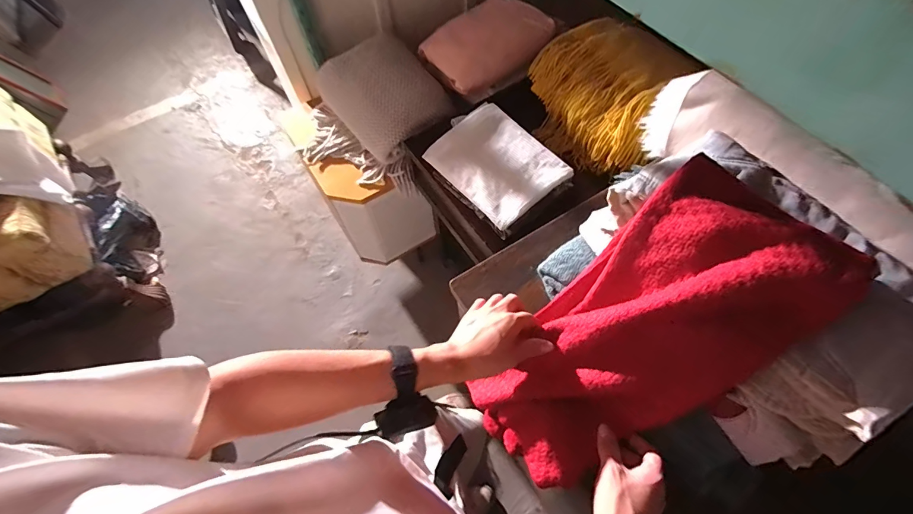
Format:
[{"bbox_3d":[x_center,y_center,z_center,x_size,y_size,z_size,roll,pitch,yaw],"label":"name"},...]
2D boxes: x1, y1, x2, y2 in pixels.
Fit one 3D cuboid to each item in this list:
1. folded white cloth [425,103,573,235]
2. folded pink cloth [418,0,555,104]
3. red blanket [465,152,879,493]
[{"bbox_3d":[0.086,-0.212,0.854,0.207,0.031,0.272,-38,67,-15],"label":"folded white cloth"},{"bbox_3d":[0.100,-0.651,1.189,0.386,0.089,0.278,-42,68,-17],"label":"folded pink cloth"},{"bbox_3d":[0.219,0.106,0.486,0.439,0.057,0.211,-49,66,17],"label":"red blanket"}]

